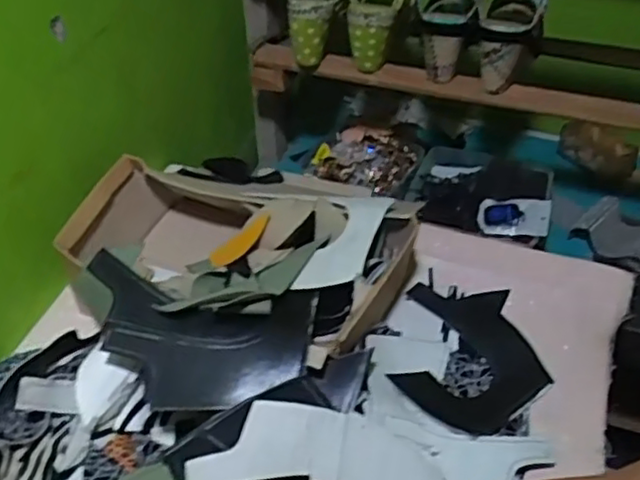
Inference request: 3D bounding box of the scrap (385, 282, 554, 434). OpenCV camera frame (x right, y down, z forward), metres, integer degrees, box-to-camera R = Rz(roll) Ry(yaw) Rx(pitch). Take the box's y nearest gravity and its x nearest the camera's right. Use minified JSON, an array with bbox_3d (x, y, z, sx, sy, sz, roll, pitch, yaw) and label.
[{"bbox_3d":[0.149,0.119,0.706,0.167,0.036,0.190,-6,43,-6],"label":"scrap"}]

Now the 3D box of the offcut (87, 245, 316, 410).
[{"bbox_3d":[-0.116,0.086,0.617,0.215,0.038,0.143,2,43,2],"label":"offcut"}]

